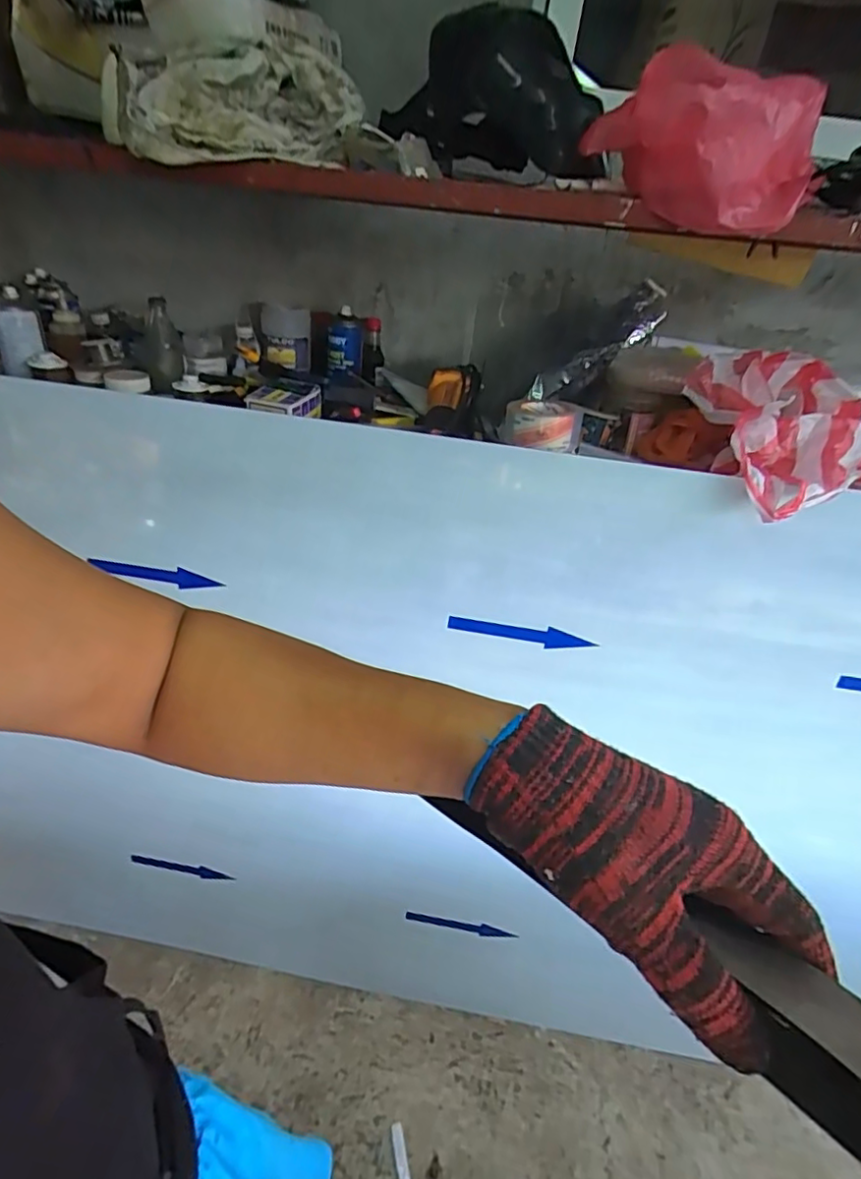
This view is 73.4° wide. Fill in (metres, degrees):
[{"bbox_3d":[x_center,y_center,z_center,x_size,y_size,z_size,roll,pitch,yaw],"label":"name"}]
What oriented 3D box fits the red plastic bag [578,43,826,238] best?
[{"bbox_3d":[0.289,-0.465,0.623,0.229,0.120,0.167,-5,34,-18],"label":"red plastic bag"}]

